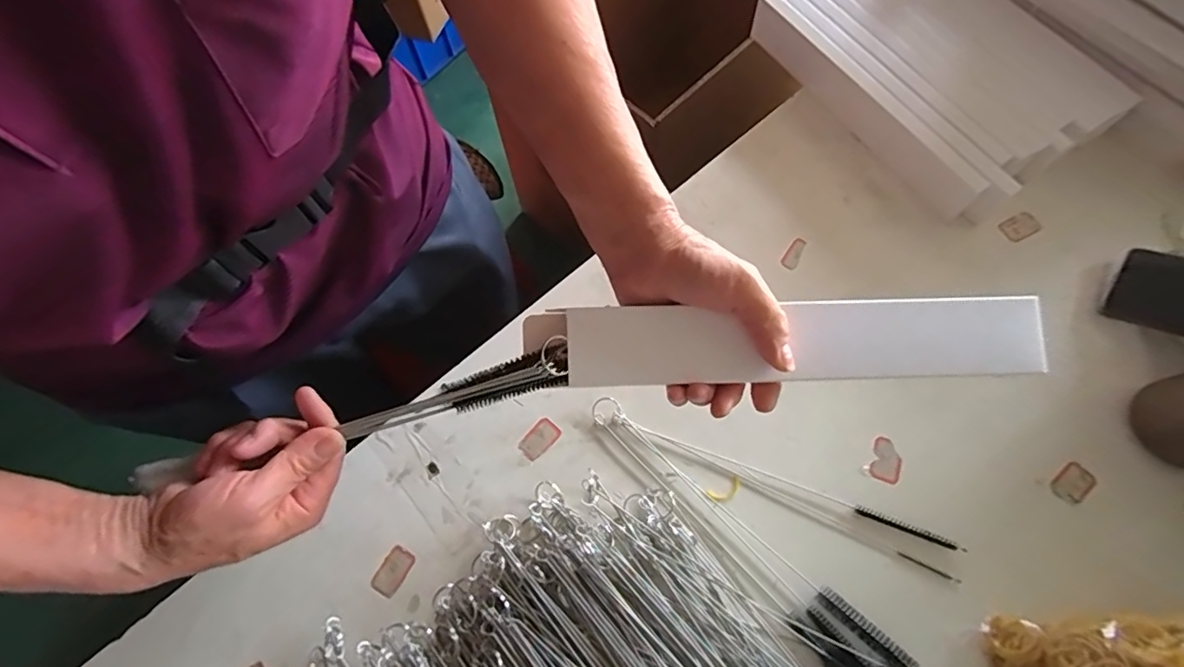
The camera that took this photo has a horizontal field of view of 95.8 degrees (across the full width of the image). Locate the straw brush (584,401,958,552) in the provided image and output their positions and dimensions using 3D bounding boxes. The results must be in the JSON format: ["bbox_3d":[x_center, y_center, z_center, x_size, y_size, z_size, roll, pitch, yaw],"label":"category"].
[{"bbox_3d":[0.149,0.116,0.457,0.312,0.006,0.023,18,71,9],"label":"straw brush"}]

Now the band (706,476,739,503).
[{"bbox_3d":[0.113,0.135,0.455,0.031,0.004,0.015,-25,70,-7],"label":"band"}]

